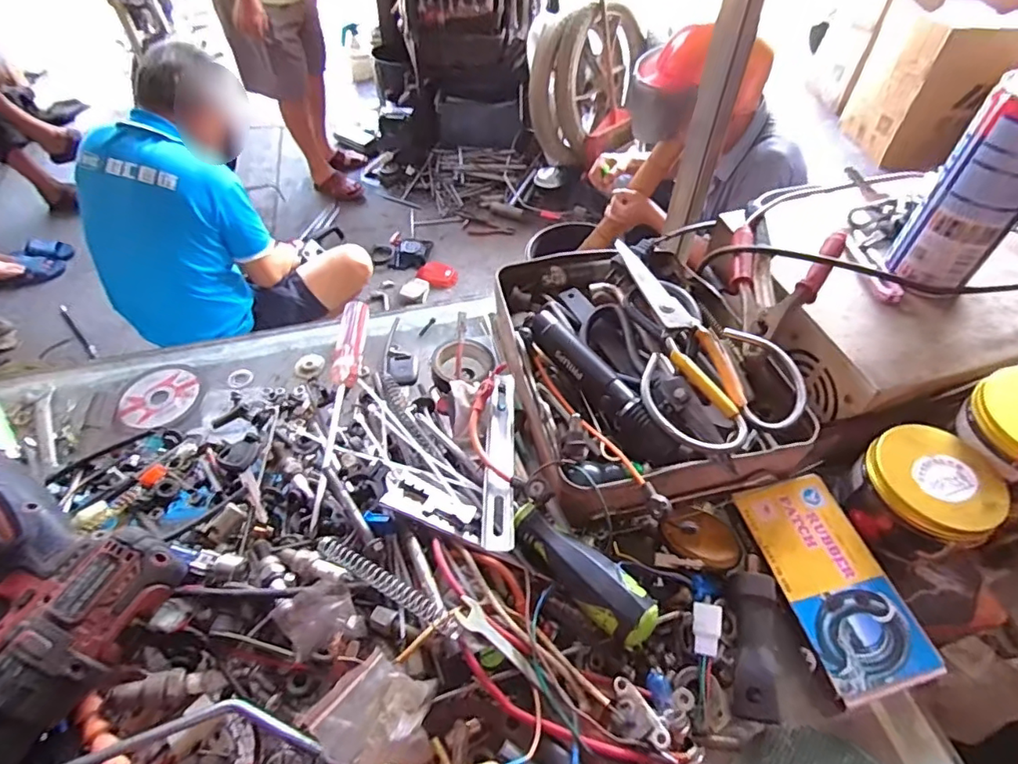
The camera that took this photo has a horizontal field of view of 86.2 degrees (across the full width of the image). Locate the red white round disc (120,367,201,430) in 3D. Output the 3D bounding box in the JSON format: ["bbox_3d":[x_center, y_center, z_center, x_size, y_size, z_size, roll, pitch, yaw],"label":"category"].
[{"bbox_3d":[-0.312,0.014,0.484,0.062,0.008,0.063,0,52,0],"label":"red white round disc"}]

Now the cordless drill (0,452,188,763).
[{"bbox_3d":[-0.326,0.133,0.330,0.194,0.059,0.149,19,55,14],"label":"cordless drill"}]

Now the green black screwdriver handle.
[{"bbox_3d":[0.044,0.118,0.343,0.105,0.026,0.032,38,61,25],"label":"green black screwdriver handle"}]

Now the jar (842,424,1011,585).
[{"bbox_3d":[0.290,0.089,0.389,0.080,0.072,0.085,0,52,0],"label":"jar"}]

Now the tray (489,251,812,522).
[{"bbox_3d":[0.100,-0.024,0.444,0.206,0.064,0.268,-12,53,-9],"label":"tray"}]

